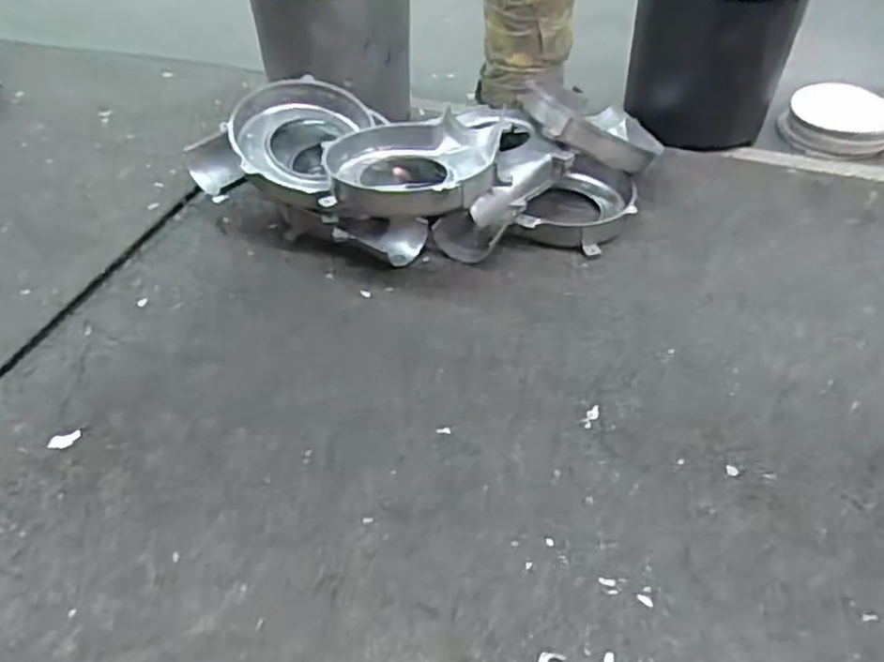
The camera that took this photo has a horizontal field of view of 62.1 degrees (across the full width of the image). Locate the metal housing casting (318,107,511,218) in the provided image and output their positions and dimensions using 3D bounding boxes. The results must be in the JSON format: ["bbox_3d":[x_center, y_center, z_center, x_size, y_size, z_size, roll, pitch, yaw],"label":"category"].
[{"bbox_3d":[-0.024,-0.151,0.671,0.162,0.041,0.163,-1,43,1],"label":"metal housing casting"}]

